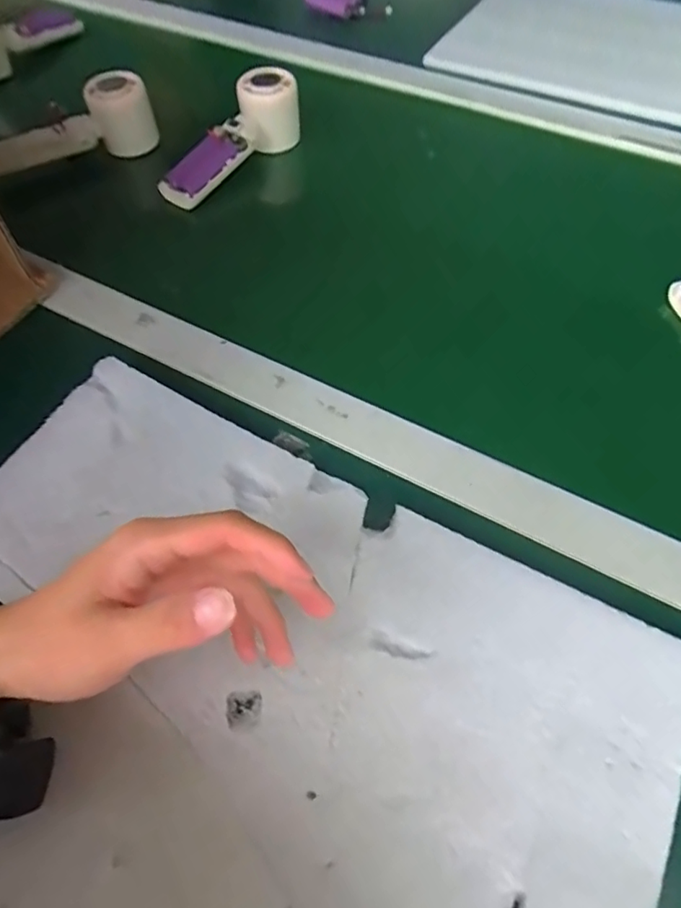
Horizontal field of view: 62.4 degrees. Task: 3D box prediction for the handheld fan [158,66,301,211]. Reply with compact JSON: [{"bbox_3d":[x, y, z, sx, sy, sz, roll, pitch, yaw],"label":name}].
[{"bbox_3d":[-0.107,-0.298,0.531,0.053,0.058,0.158,34,64,21],"label":"handheld fan"}]

